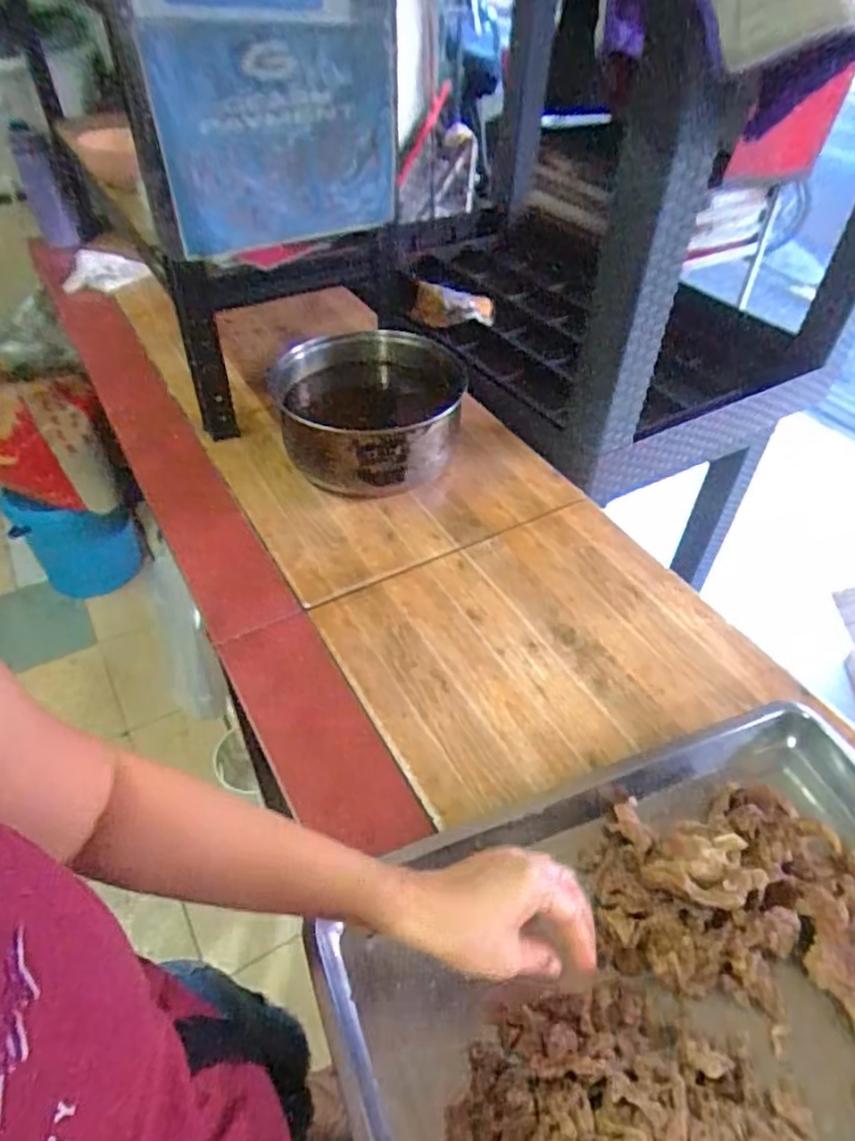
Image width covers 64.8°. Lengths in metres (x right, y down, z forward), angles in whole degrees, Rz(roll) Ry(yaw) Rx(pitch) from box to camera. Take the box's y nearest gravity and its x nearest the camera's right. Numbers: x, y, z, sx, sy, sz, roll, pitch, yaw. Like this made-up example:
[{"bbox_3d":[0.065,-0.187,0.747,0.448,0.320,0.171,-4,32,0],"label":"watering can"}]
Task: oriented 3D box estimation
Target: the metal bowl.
[{"bbox_3d":[-0.076,-0.201,0.909,0.228,0.129,0.250,1,46,-1],"label":"metal bowl"}]

